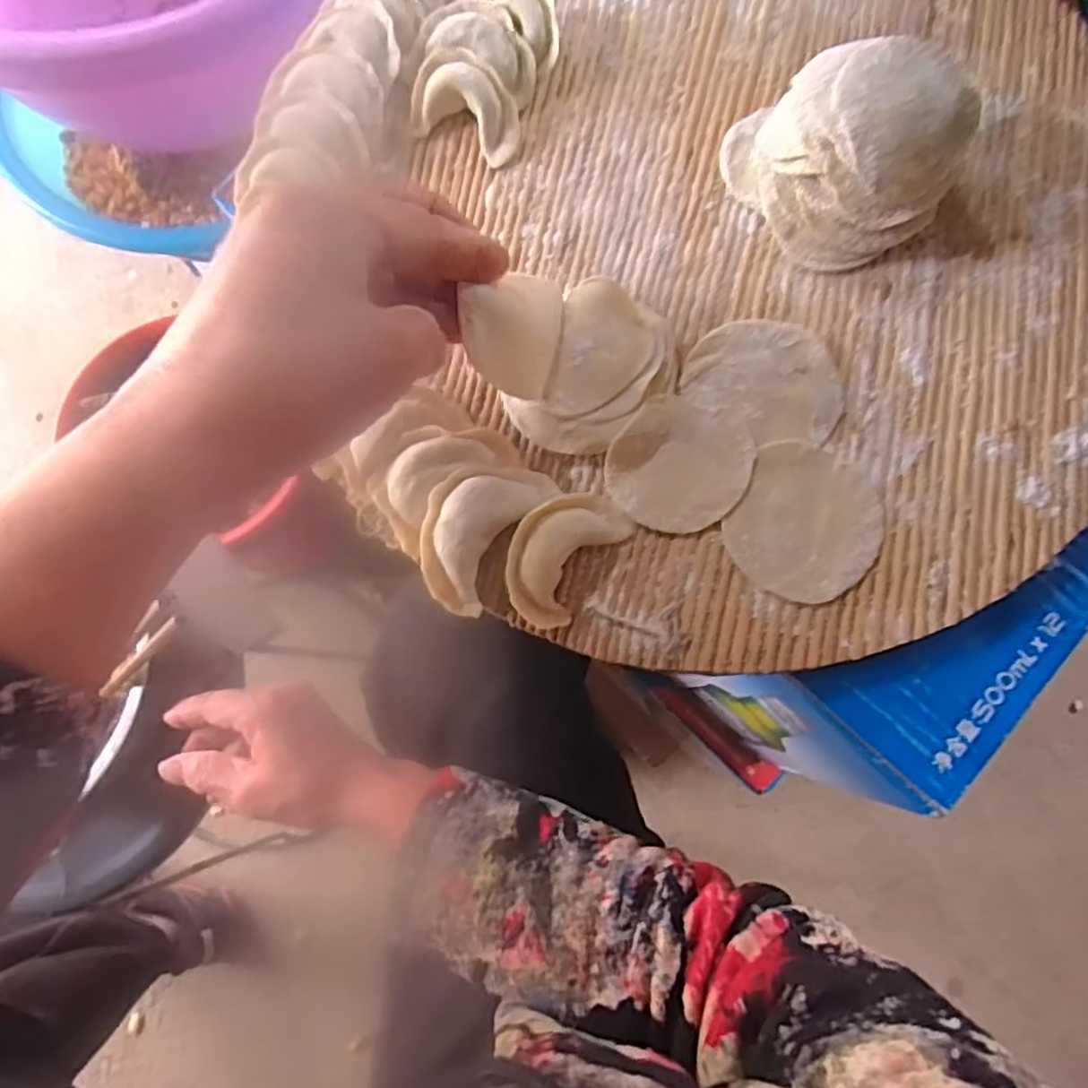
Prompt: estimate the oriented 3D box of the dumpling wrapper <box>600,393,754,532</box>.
[{"bbox_3d":[0.054,-0.032,0.280,0.053,0.004,0.054,0,83,2],"label":"dumpling wrapper"}]

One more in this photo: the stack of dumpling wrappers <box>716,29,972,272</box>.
[{"bbox_3d":[0.123,-0.163,0.286,0.068,0.052,0.084,-37,79,-8],"label":"stack of dumpling wrappers"}]

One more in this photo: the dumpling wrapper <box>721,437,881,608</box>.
[{"bbox_3d":[0.104,-0.008,0.275,0.055,0.004,0.059,0,79,0],"label":"dumpling wrapper"}]

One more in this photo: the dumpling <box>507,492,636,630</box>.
[{"bbox_3d":[0.006,0.003,0.269,0.035,0.015,0.054,34,79,8],"label":"dumpling"}]

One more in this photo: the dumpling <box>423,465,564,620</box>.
[{"bbox_3d":[-0.027,-0.008,0.273,0.038,0.018,0.064,30,78,7],"label":"dumpling"}]

